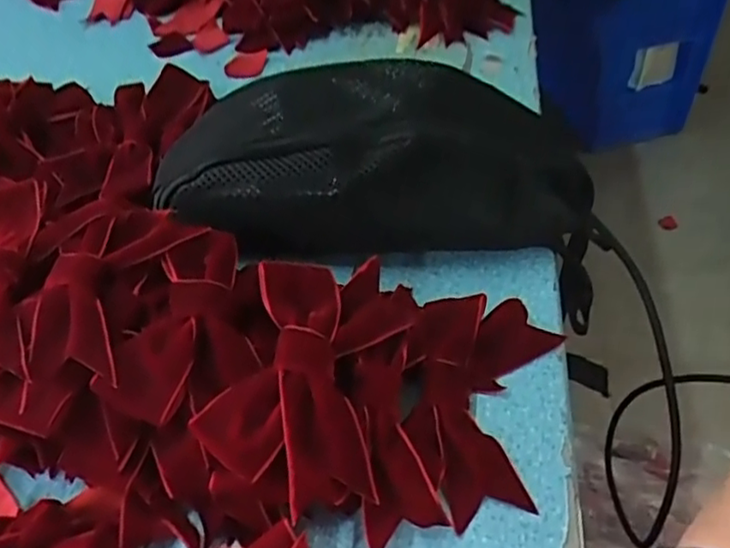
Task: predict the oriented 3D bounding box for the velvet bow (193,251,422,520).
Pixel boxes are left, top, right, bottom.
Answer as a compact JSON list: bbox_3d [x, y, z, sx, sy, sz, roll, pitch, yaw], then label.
[{"bbox_3d":[-0.025,0.052,0.326,0.078,0.048,0.128,7,52,11],"label":"velvet bow"}]

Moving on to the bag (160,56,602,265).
[{"bbox_3d":[0.004,-0.072,0.405,0.255,0.096,0.073,-5,51,2],"label":"bag"}]

